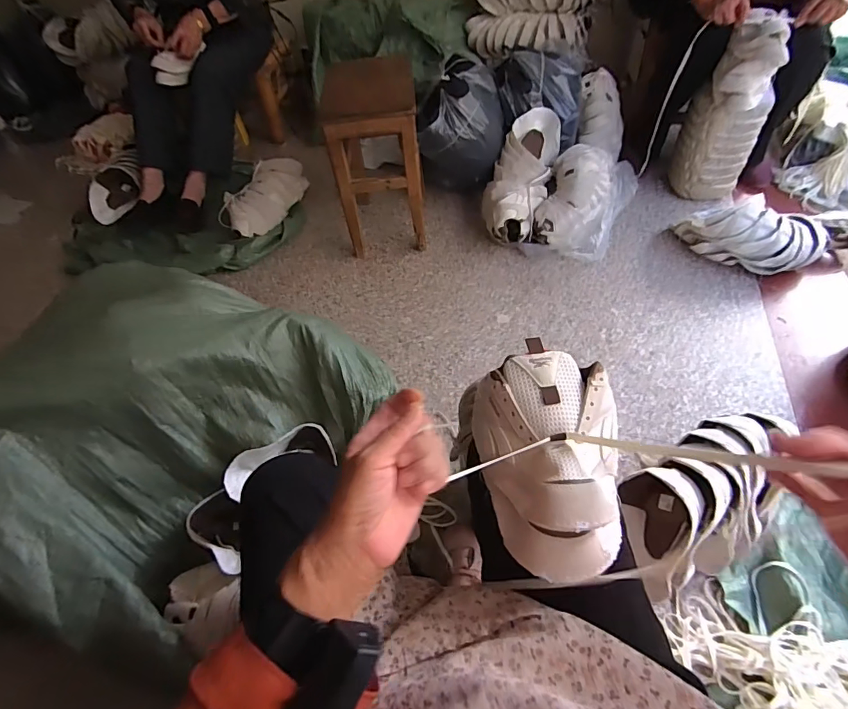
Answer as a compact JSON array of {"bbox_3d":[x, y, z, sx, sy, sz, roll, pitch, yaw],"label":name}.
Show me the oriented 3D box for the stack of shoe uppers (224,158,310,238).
[{"bbox_3d":[-0.489,-0.512,1.404,0.162,0.108,0.365,22,57,21],"label":"stack of shoe uppers"}]

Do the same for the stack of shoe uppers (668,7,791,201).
[{"bbox_3d":[0.849,-0.662,1.237,0.160,0.451,0.155,-6,52,1],"label":"stack of shoe uppers"}]

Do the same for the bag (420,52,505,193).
[{"bbox_3d":[0.115,-0.681,1.376,0.243,0.334,0.302,-3,52,3],"label":"bag"}]

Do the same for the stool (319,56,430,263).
[{"bbox_3d":[-0.123,-0.529,1.244,0.224,0.411,0.308,-4,52,3],"label":"stool"}]

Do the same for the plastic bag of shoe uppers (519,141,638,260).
[{"bbox_3d":[0.471,-0.455,1.287,0.225,0.166,0.401,22,57,21],"label":"plastic bag of shoe uppers"}]

